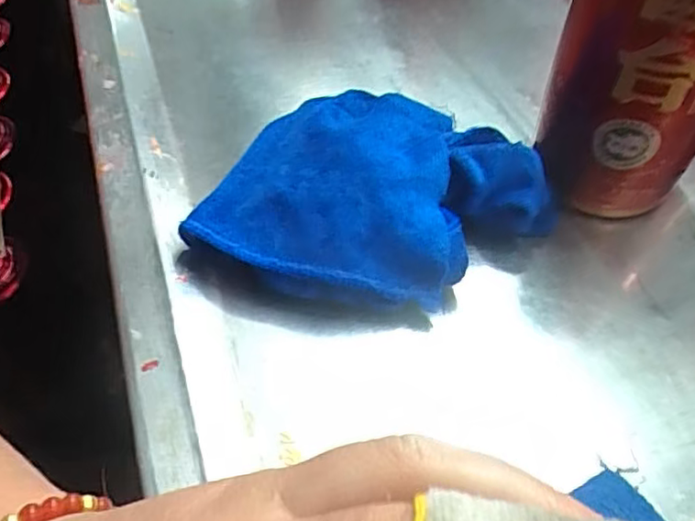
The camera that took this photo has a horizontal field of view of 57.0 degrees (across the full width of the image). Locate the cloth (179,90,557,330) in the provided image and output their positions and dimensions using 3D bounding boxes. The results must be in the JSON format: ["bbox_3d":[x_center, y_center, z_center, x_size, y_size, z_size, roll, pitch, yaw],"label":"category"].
[{"bbox_3d":[0.015,-0.035,0.301,0.155,0.044,0.123,18,52,13],"label":"cloth"}]

